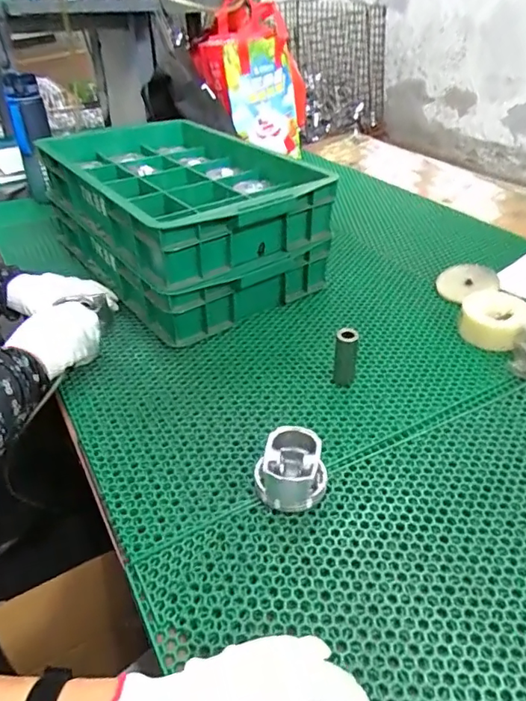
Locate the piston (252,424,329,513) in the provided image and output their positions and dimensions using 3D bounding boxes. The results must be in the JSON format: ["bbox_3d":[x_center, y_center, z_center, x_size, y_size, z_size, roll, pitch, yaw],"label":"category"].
[{"bbox_3d":[0.029,0.126,0.529,0.072,0.052,0.076,-1,38,1],"label":"piston"}]

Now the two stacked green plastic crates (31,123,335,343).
[{"bbox_3d":[-0.154,-0.258,0.917,0.335,0.191,0.528,-24,43,-27],"label":"two stacked green plastic crates"}]

